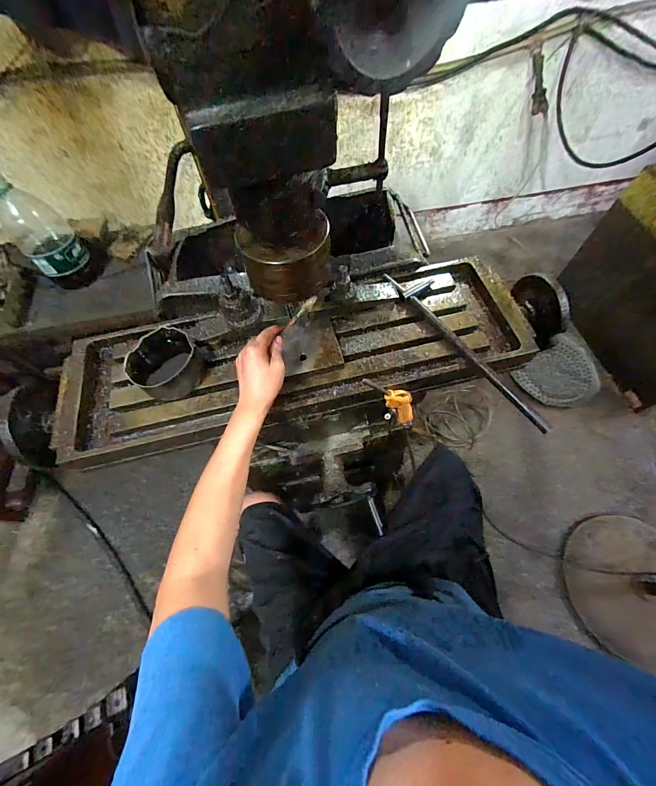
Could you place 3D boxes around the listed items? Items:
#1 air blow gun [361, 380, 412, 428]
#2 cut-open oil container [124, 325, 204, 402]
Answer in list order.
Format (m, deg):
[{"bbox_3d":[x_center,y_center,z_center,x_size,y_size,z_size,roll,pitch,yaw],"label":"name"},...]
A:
[{"bbox_3d":[0.124,0.018,0.587,0.052,0.211,0.018,-15,61,21],"label":"air blow gun"},{"bbox_3d":[-0.268,-0.045,0.552,0.100,0.067,0.118,35,70,18],"label":"cut-open oil container"}]

